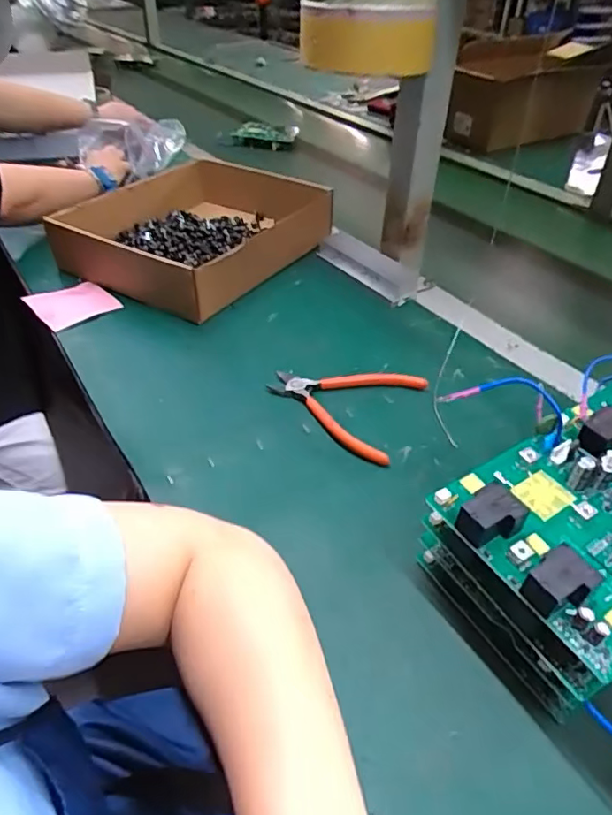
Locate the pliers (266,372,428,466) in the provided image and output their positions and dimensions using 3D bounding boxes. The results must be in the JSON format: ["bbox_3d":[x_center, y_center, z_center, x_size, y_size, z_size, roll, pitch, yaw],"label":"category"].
[{"bbox_3d":[0.032,-0.009,0.533,0.135,0.010,0.119,18,43,19],"label":"pliers"}]

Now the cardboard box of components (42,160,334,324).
[{"bbox_3d":[-0.141,-0.243,0.763,0.282,0.074,0.314,22,44,22],"label":"cardboard box of components"}]

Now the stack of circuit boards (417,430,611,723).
[{"bbox_3d":[0.158,0.096,0.354,0.119,0.099,0.131,-20,44,-24],"label":"stack of circuit boards"}]

